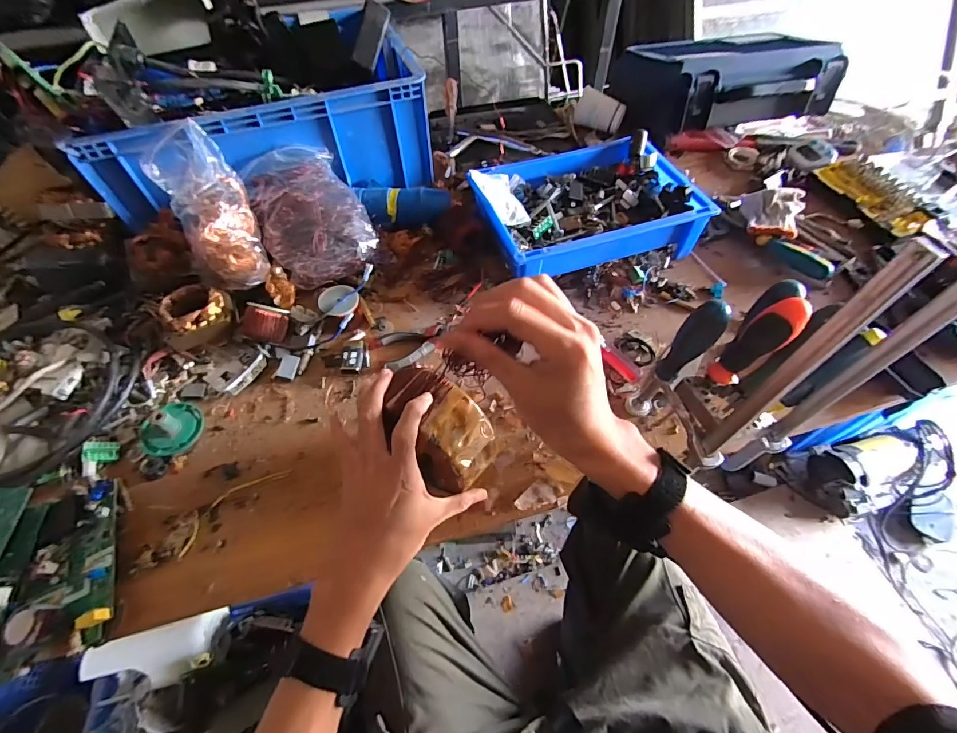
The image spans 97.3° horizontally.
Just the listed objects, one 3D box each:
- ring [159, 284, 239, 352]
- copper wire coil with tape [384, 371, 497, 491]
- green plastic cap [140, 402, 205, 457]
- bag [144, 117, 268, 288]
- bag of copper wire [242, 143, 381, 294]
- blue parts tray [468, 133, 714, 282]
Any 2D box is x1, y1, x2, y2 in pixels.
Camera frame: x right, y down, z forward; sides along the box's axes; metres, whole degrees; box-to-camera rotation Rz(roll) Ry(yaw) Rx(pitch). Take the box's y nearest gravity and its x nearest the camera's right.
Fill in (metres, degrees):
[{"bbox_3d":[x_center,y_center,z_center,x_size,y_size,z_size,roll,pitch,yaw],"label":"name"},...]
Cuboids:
[{"bbox_3d":[-0.365,-0.064,0.555,0.077,0.053,0.076,-1,55,1],"label":"ring"},{"bbox_3d":[-0.038,0.065,0.404,0.098,0.084,0.073,30,61,20],"label":"copper wire coil with tape"},{"bbox_3d":[-0.361,0.067,0.488,0.060,0.035,0.065,-1,55,1],"label":"green plastic cap"},{"bbox_3d":[-0.354,-0.201,0.559,0.098,0.080,0.197,-28,90,-17],"label":"bag"},{"bbox_3d":[-0.249,-0.221,0.627,0.146,0.090,0.214,-29,86,-13],"label":"bag of copper wire"},{"bbox_3d":[0.157,-0.245,0.660,0.306,0.090,0.237,-16,56,-10],"label":"blue parts tray"}]

